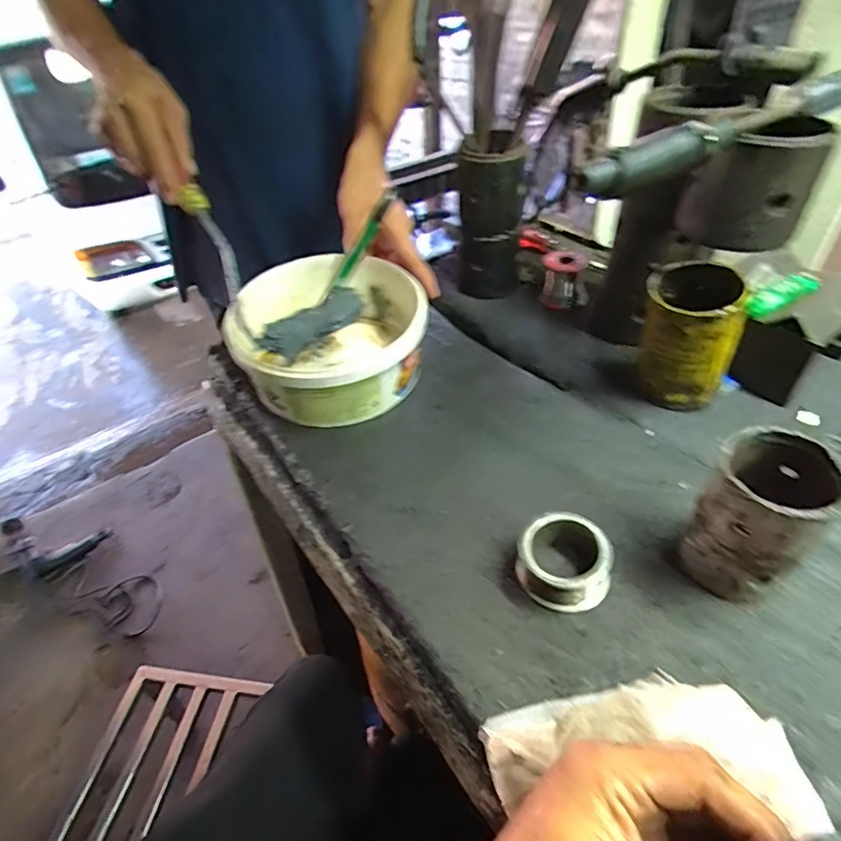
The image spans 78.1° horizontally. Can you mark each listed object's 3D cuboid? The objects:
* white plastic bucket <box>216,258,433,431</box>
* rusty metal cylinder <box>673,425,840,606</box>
[{"bbox_3d":[-0.093,-0.088,0.546,0.190,0.095,0.183,-2,42,2],"label":"white plastic bucket"},{"bbox_3d":[0.219,0.065,0.342,0.063,0.111,0.074,32,53,33],"label":"rusty metal cylinder"}]

